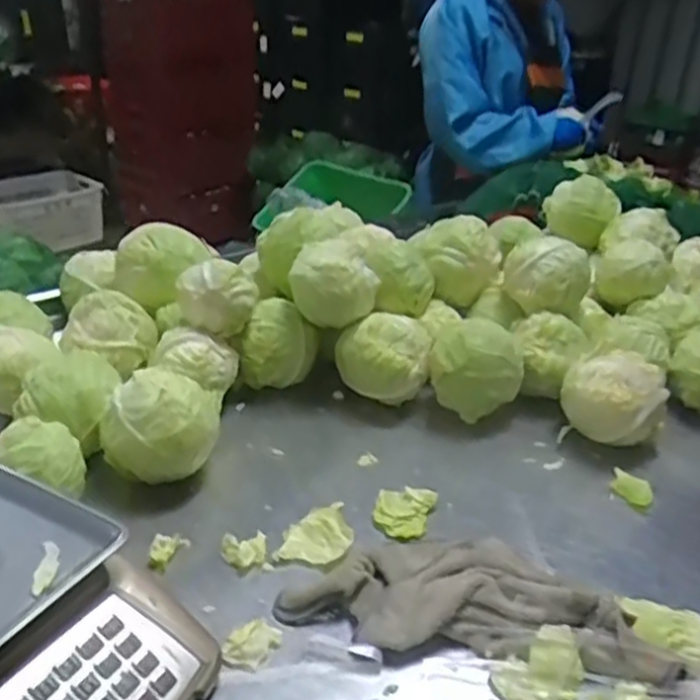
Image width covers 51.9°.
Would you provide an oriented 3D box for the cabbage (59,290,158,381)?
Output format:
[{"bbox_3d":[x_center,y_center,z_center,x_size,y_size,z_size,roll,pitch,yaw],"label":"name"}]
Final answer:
[{"bbox_3d":[-0.322,-0.033,0.982,0.107,0.086,0.091,15,30,23],"label":"cabbage"}]

